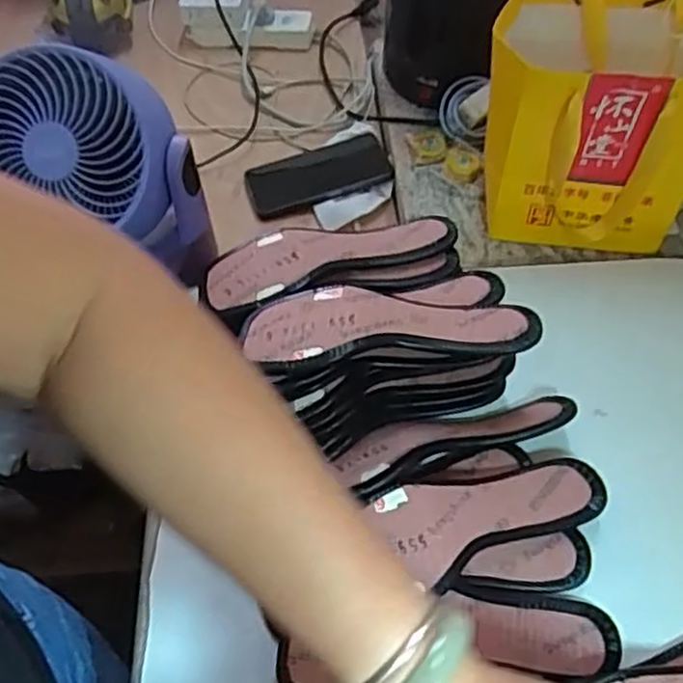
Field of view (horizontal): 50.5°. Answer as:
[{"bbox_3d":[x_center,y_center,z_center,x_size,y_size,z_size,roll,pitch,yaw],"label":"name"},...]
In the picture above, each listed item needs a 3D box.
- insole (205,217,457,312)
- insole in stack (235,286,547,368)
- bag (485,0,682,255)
[{"bbox_3d":[-0.010,-0.076,0.615,0.211,0.013,0.071,-14,53,-11],"label":"insole"},{"bbox_3d":[0.036,-0.017,0.547,0.211,0.014,0.079,-3,46,-5],"label":"insole in stack"},{"bbox_3d":[0.241,-0.207,0.680,0.206,0.185,0.170,20,54,14],"label":"bag"}]

